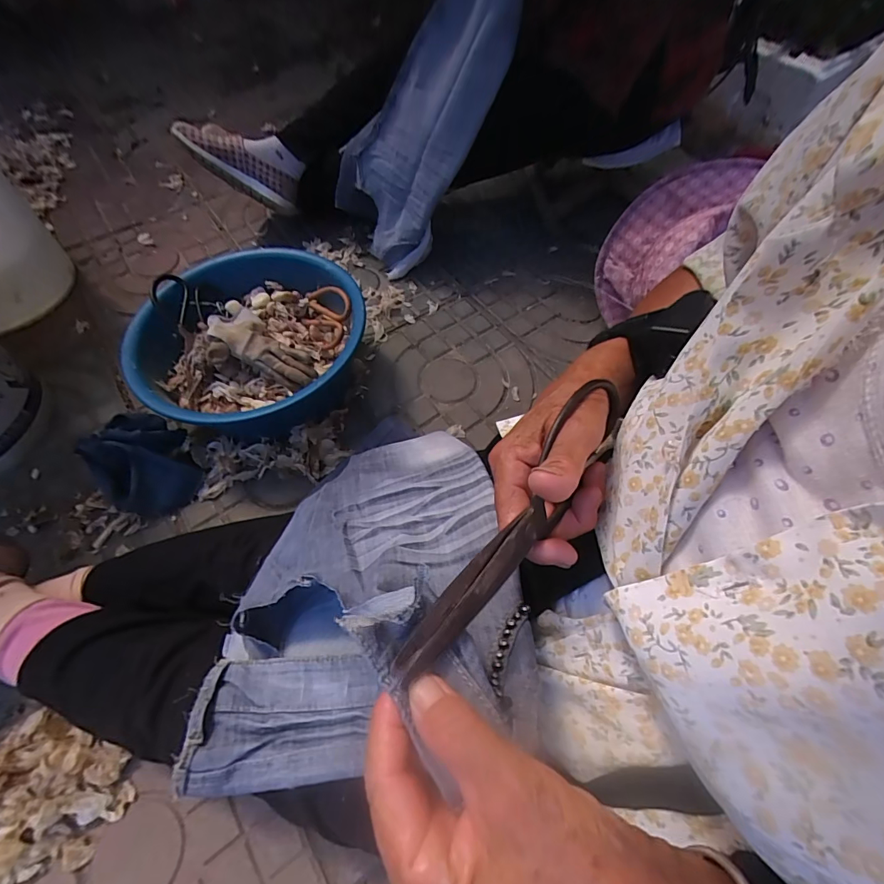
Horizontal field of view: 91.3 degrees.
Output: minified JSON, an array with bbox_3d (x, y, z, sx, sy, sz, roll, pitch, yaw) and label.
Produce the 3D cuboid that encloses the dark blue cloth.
[{"bbox_3d":[-0.424,0.032,0.614,0.137,0.094,0.125,23,64,12],"label":"dark blue cloth"}]

